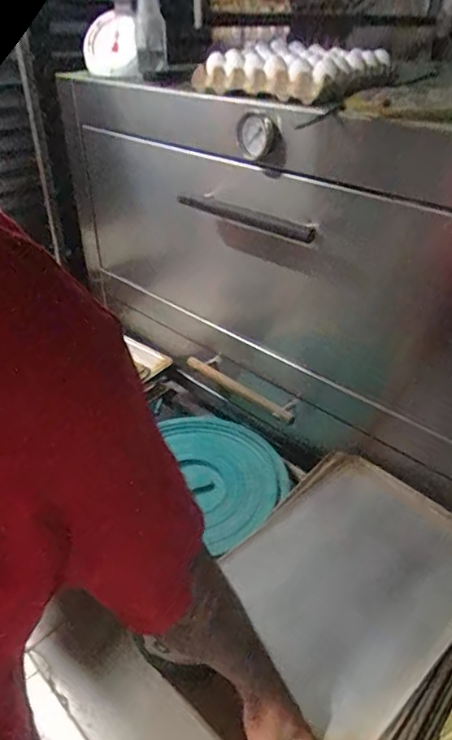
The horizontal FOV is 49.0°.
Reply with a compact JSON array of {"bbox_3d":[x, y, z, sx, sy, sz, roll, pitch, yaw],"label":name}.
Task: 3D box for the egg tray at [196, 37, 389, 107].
[{"bbox_3d":[0.123,-0.573,0.948,0.304,0.061,0.246,24,42,30],"label":"egg tray"}]

